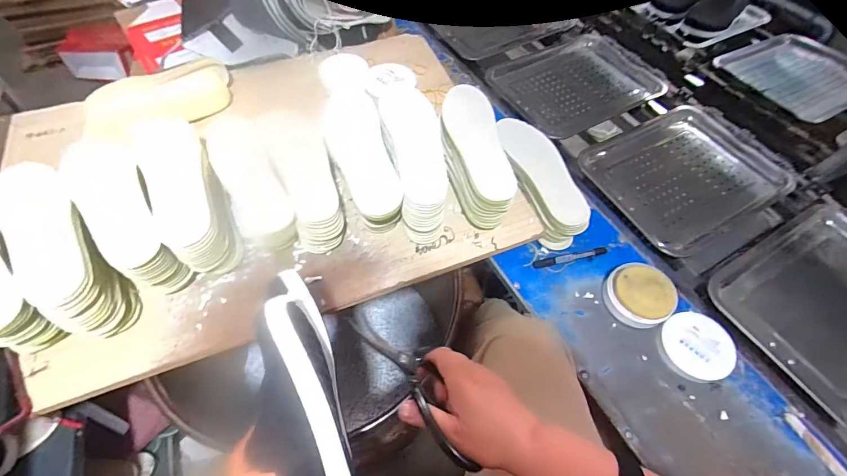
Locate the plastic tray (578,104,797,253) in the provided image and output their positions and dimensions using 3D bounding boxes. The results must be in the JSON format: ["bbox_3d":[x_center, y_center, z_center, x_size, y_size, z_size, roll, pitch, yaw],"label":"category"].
[{"bbox_3d":[0.515,-0.133,0.772,0.374,0.035,0.275,-24,62,-17],"label":"plastic tray"}]

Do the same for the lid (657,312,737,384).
[{"bbox_3d":[0.426,0.168,0.598,0.101,0.031,0.101,1,57,-2],"label":"lid"}]

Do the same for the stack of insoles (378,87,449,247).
[{"bbox_3d":[-0.020,-0.141,0.660,0.090,0.125,0.293,-7,58,-7],"label":"stack of insoles"}]

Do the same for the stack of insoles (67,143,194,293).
[{"bbox_3d":[-0.428,-0.042,0.554,0.085,0.105,0.248,-34,77,-22],"label":"stack of insoles"}]

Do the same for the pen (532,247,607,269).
[{"bbox_3d":[0.265,0.035,0.690,0.140,0.014,0.017,-9,59,-9],"label":"pen"}]

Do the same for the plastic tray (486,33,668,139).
[{"bbox_3d":[0.350,-0.379,0.926,0.369,0.034,0.280,-26,62,-18],"label":"plastic tray"}]

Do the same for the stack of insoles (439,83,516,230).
[{"bbox_3d":[0.085,-0.146,0.677,0.099,0.079,0.282,-7,58,-7],"label":"stack of insoles"}]

